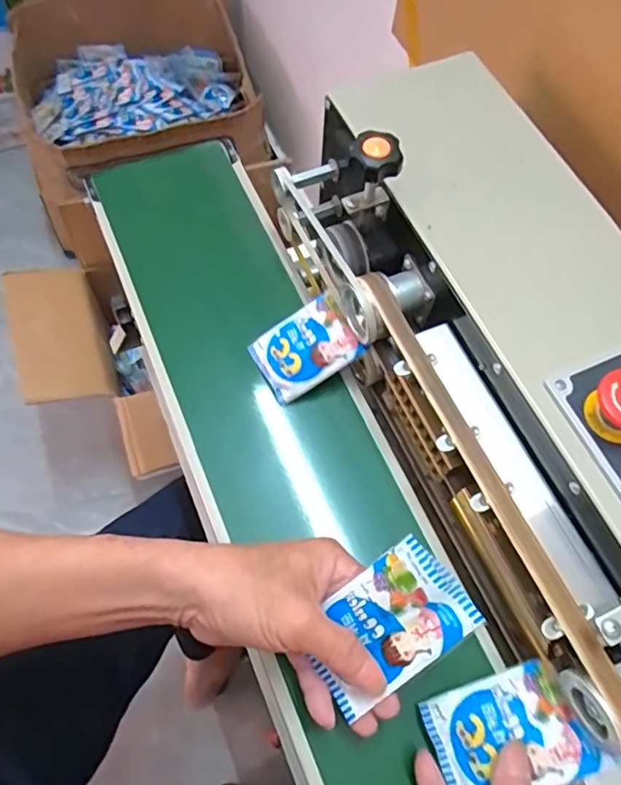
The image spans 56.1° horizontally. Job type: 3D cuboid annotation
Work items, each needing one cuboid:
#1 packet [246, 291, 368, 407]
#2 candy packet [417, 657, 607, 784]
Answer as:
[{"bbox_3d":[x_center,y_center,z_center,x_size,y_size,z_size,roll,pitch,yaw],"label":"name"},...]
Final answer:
[{"bbox_3d":[-0.005,-0.036,0.474,0.082,0.010,0.061,-33,68,9],"label":"packet"},{"bbox_3d":[0.121,0.211,0.358,0.089,0.012,0.064,-22,57,1],"label":"candy packet"}]

